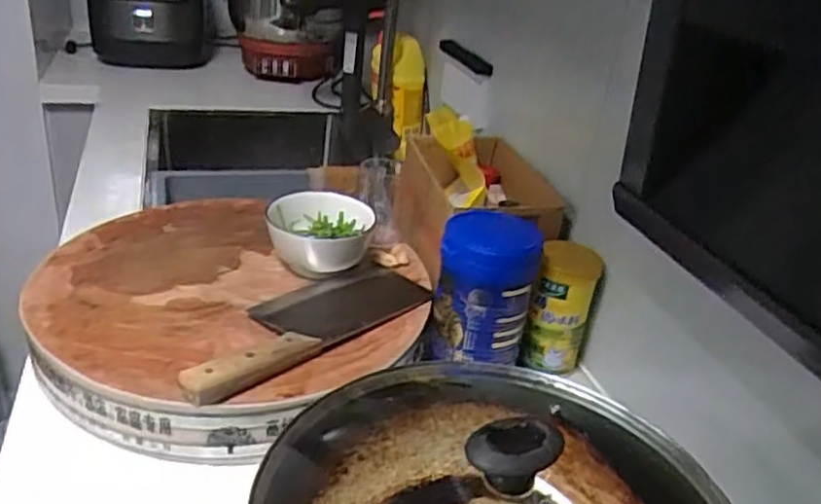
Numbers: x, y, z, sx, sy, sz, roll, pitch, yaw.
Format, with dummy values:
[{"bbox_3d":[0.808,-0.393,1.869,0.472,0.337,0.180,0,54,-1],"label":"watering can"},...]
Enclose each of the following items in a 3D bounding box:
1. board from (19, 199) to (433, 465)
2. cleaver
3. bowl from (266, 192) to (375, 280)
[{"bbox_3d":[-0.202,0.051,0.769,0.380,0.059,0.356,5,31,-3],"label":"board"},{"bbox_3d":[-0.105,0.062,0.716,0.111,0.032,0.314,26,33,32],"label":"cleaver"},{"bbox_3d":[-0.104,-0.020,0.831,0.118,0.062,0.103,4,27,-3],"label":"bowl"}]

